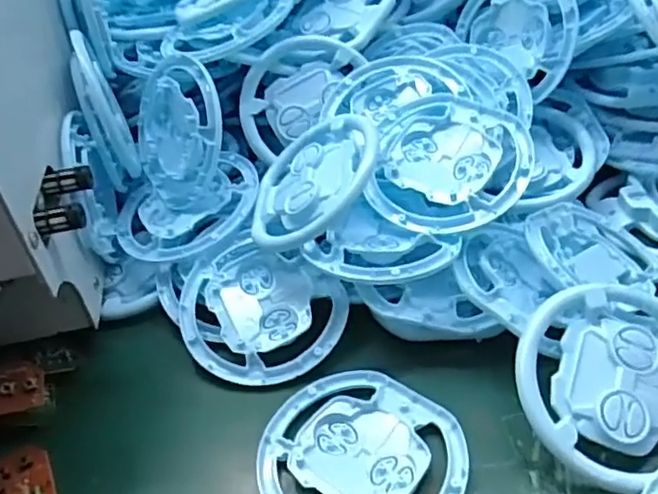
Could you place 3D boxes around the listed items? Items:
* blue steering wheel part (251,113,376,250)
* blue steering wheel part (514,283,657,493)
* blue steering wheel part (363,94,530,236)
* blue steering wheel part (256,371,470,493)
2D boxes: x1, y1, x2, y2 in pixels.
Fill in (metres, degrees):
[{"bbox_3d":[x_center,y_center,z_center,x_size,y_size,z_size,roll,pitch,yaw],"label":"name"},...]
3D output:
[{"bbox_3d":[-0.010,-0.044,0.403,0.095,0.010,0.092,-26,42,28],"label":"blue steering wheel part"},{"bbox_3d":[0.144,0.065,0.321,0.100,0.011,0.092,-27,66,-13],"label":"blue steering wheel part"},{"bbox_3d":[0.074,-0.055,0.398,0.100,0.012,0.105,-6,59,9],"label":"blue steering wheel part"},{"bbox_3d":[0.016,0.107,0.325,0.104,0.010,0.098,-4,40,3],"label":"blue steering wheel part"}]

